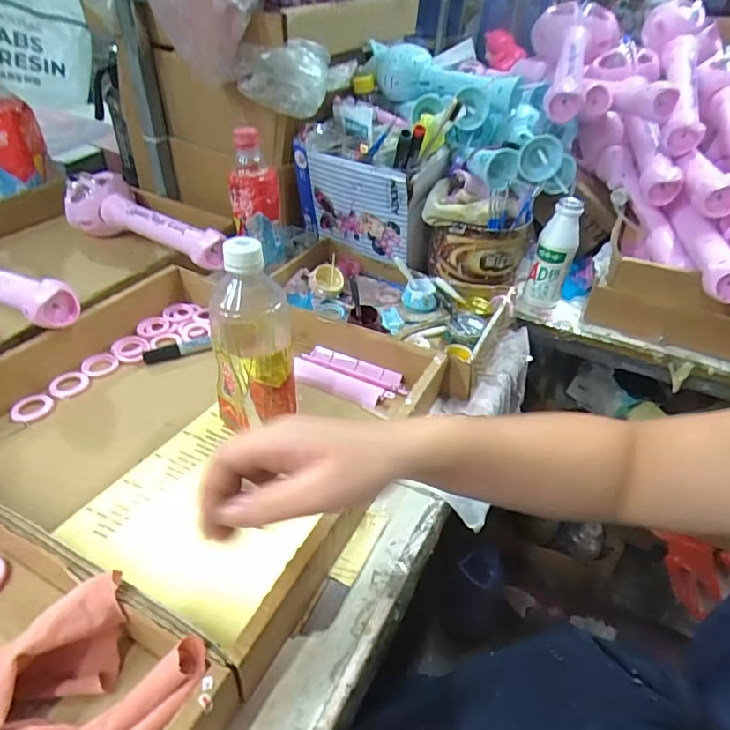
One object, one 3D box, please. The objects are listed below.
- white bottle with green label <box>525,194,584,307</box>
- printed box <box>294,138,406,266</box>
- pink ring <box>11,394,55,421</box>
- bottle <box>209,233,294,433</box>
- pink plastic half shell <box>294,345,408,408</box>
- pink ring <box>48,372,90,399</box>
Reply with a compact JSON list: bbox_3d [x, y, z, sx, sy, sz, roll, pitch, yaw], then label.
[{"bbox_3d":[0.255,-0.146,0.675,0.049,0.145,0.040,17,40,14],"label":"white bottle with green label"},{"bbox_3d":[-0.022,-0.217,0.682,0.172,0.129,0.030,25,43,21],"label":"printed box"},{"bbox_3d":[-0.330,0.042,0.497,0.031,0.005,0.037,34,46,31],"label":"pink ring"},{"bbox_3d":[-0.094,-0.014,0.440,0.058,0.182,0.062,27,43,26],"label":"bottle"},{"bbox_3d":[-0.018,0.011,0.557,0.121,0.017,0.060,19,40,17],"label":"pink plastic half shell"},{"bbox_3d":[-0.310,0.020,0.525,0.037,0.006,0.037,3,38,-2],"label":"pink ring"}]

